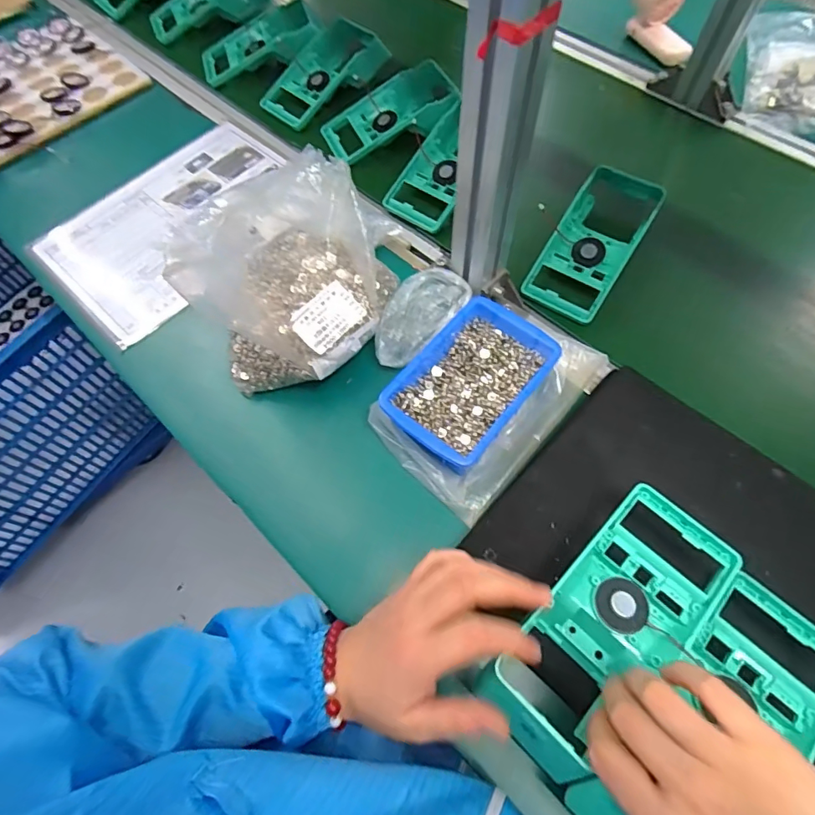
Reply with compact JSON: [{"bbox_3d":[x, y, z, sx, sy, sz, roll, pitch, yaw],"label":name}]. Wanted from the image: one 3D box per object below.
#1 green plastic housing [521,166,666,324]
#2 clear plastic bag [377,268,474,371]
[{"bbox_3d":[0.202,-0.179,0.524,0.082,0.035,0.184,31,80,13],"label":"green plastic housing"},{"bbox_3d":[0.008,-0.091,0.477,0.111,0.032,0.057,-41,70,-16],"label":"clear plastic bag"}]

